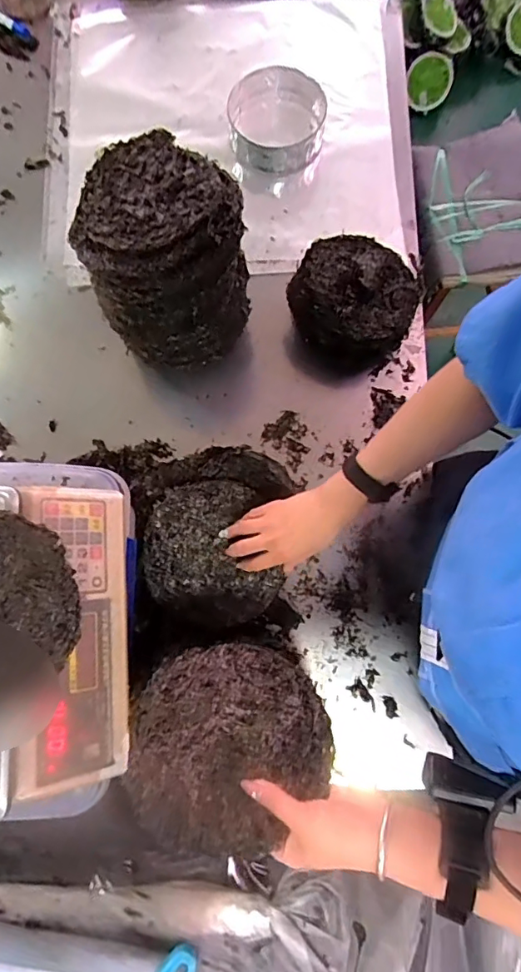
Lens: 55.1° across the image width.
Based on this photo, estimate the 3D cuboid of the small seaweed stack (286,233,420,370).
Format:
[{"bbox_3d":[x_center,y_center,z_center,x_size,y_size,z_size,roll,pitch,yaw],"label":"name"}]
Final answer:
[{"bbox_3d":[0.157,-0.314,0.837,0.200,0.100,0.206,22,78,5],"label":"small seaweed stack"}]

